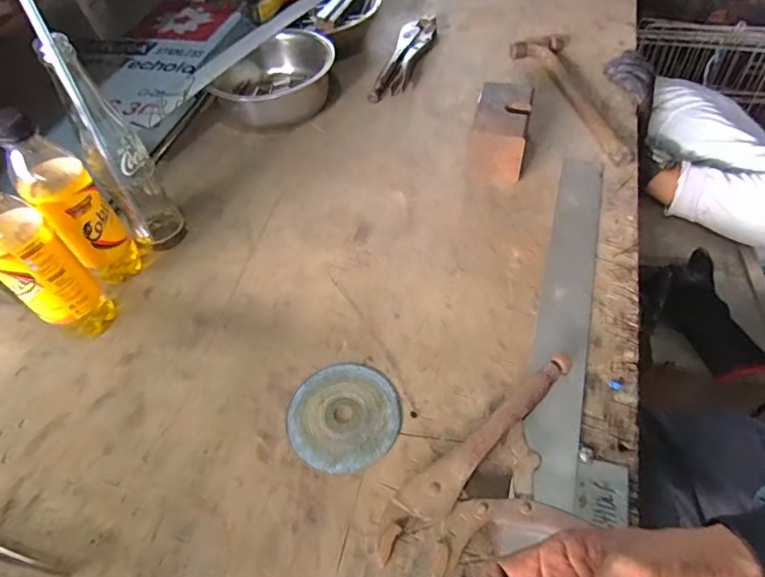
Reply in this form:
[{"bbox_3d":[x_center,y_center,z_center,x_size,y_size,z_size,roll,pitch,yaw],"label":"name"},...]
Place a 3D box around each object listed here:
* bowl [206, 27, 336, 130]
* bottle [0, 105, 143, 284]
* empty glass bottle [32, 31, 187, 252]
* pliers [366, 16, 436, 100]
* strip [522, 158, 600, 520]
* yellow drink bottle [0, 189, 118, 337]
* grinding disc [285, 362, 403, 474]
[{"bbox_3d":[-0.145,-0.292,0.690,0.156,0.063,0.154,-2,53,3],"label":"bowl"},{"bbox_3d":[-0.292,-0.078,0.465,0.057,0.185,0.058,-35,59,-20],"label":"bottle"},{"bbox_3d":[-0.260,-0.129,0.480,0.056,0.215,0.058,-31,57,-18],"label":"empty glass bottle"},{"bbox_3d":[0.039,-0.362,0.760,0.057,0.015,0.247,11,55,12],"label":"pliers"},{"bbox_3d":[0.183,0.004,0.476,0.048,0.004,0.394,12,55,13],"label":"strip"},{"bbox_3d":[-0.302,-0.025,0.423,0.056,0.192,0.056,36,64,27],"label":"yellow drink bottle"},{"bbox_3d":[-0.033,0.107,0.418,0.094,0.005,0.093,-2,53,3],"label":"grinding disc"}]

